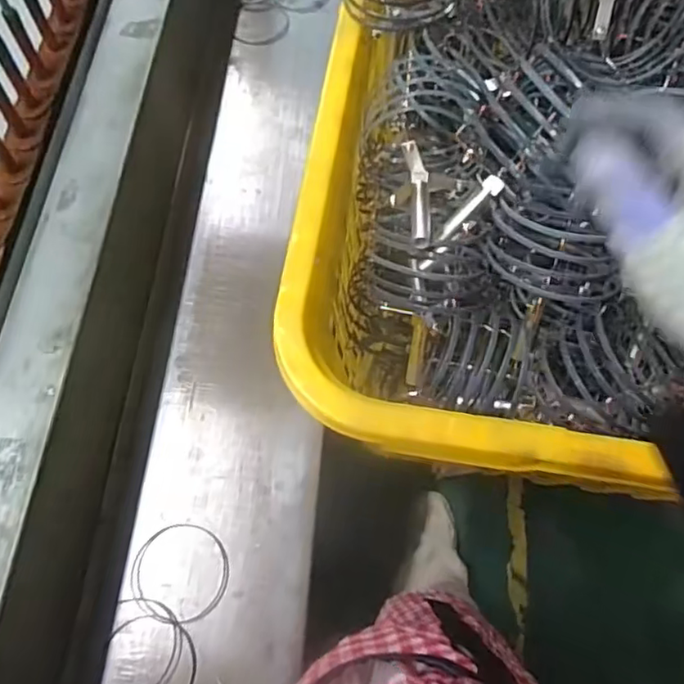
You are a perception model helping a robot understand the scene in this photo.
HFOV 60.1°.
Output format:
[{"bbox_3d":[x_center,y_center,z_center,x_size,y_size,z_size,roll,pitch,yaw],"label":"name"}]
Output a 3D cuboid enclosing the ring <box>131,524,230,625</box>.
[{"bbox_3d":[-0.200,0.286,0.733,0.119,0.004,0.115,0,67,-1],"label":"ring"}]

